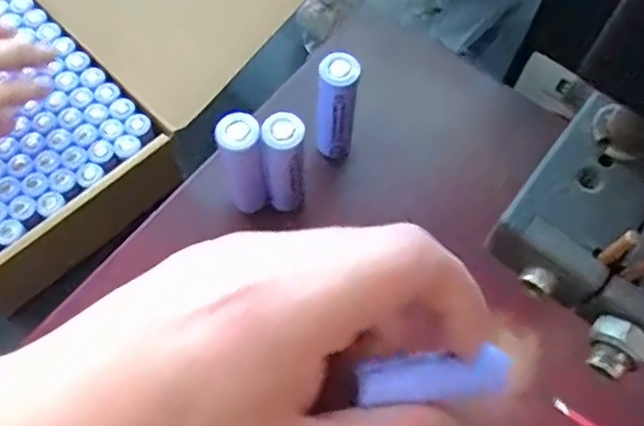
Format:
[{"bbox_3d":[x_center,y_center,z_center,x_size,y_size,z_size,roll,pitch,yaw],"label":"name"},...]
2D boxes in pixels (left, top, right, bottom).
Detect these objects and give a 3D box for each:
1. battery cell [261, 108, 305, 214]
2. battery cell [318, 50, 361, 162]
[{"bbox_3d":[-0.013,-0.018,0.223,0.013,0.045,0.016,-3,67,-3],"label":"battery cell"},{"bbox_3d":[0.005,-0.039,0.235,0.013,0.051,0.015,3,67,-1],"label":"battery cell"}]

